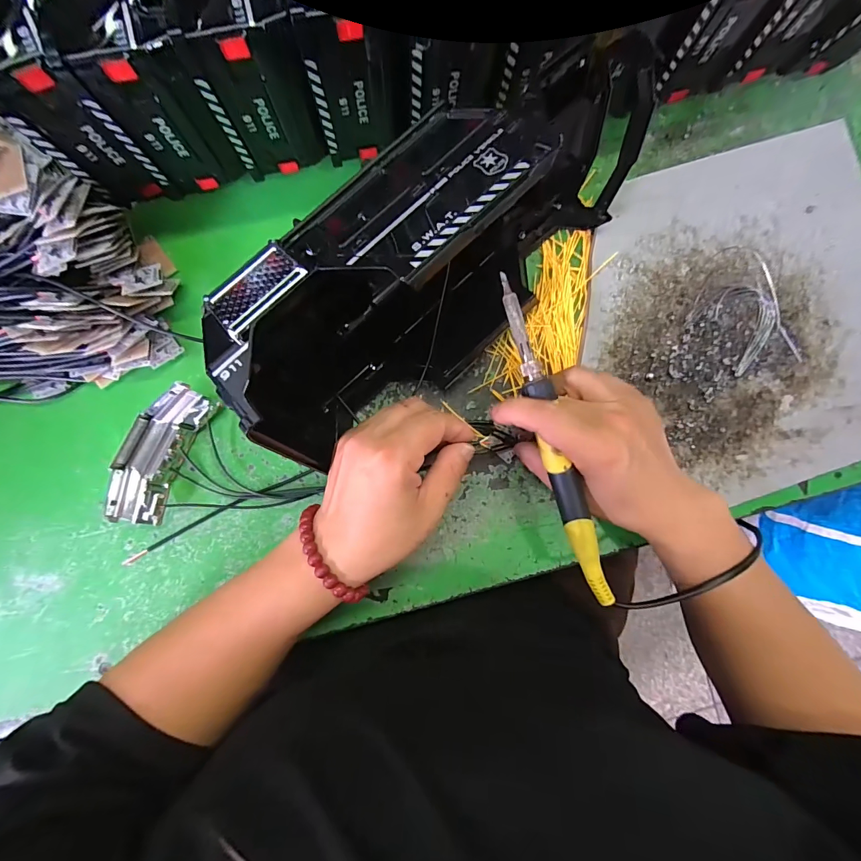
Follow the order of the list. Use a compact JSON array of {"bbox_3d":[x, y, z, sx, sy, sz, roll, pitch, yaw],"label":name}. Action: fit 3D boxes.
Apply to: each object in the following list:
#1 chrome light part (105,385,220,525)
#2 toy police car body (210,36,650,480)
[{"bbox_3d":[-0.188,0.015,0.279,0.037,0.024,0.096,26,88,-2],"label":"chrome light part"},{"bbox_3d":[0.002,-0.104,0.252,0.300,0.126,0.102,-44,91,-2],"label":"toy police car body"}]

